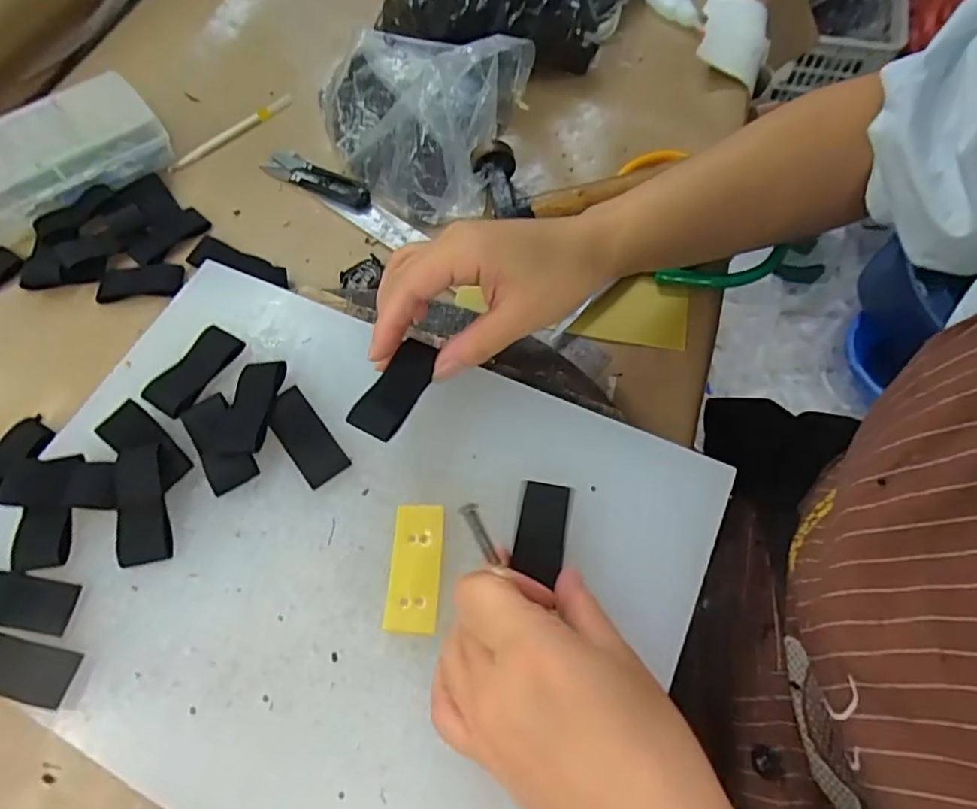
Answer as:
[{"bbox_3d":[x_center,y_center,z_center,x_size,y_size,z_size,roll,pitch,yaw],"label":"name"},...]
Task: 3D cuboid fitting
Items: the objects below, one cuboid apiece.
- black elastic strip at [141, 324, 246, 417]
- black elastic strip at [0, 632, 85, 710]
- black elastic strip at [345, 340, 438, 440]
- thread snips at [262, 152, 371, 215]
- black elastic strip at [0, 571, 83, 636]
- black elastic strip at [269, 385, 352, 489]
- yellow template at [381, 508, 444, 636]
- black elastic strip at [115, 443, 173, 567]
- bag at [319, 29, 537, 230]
[{"bbox_3d":[-0.177,-0.021,0.350,0.030,0.004,0.060,28,68,16],"label":"black elastic strip"},{"bbox_3d":[-0.229,0.126,0.279,0.061,0.004,0.025,10,64,8],"label":"black elastic strip"},{"bbox_3d":[-0.047,-0.010,0.309,0.027,0.004,0.060,24,65,19],"label":"black elastic strip"},{"bbox_3d":[-0.136,-0.180,0.462,0.101,0.008,0.026,27,68,16],"label":"thread snips"},{"bbox_3d":[-0.240,0.098,0.293,0.063,0.004,0.024,7,64,7],"label":"black elastic strip"},{"bbox_3d":[-0.103,0.018,0.326,0.024,0.006,0.061,-36,67,-14],"label":"black elastic strip"},{"bbox_3d":[-0.037,0.081,0.293,0.025,0.004,0.061,1,63,4],"label":"yellow template"},{"bbox_3d":[-0.186,0.052,0.309,0.027,0.011,0.063,-14,63,-4],"label":"black elastic strip"},{"bbox_3d":[-0.069,-0.221,0.434,0.180,0.083,0.121,22,67,14],"label":"bag"}]

